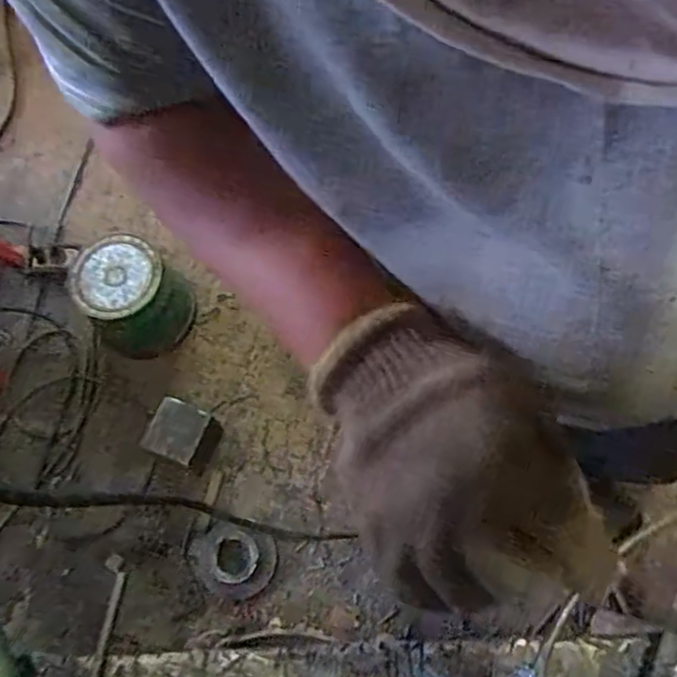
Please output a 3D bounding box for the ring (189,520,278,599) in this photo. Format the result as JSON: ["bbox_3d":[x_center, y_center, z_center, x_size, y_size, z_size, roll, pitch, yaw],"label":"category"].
[{"bbox_3d":[-0.188,0.386,1.161,0.145,0.018,0.119,14,71,9],"label":"ring"}]

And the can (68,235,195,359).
[{"bbox_3d":[-0.396,-0.080,1.292,0.196,0.189,0.180,-34,71,-8],"label":"can"}]

